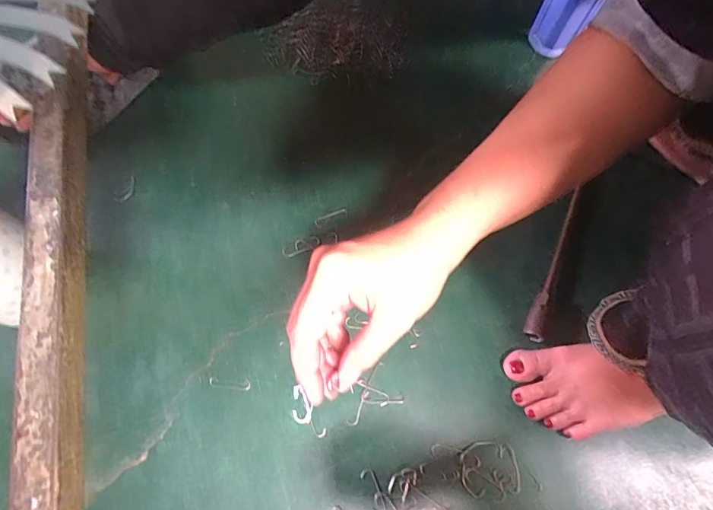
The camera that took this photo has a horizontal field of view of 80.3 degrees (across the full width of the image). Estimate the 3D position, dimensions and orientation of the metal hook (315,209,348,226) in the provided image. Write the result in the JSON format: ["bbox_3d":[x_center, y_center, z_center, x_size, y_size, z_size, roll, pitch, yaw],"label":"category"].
[{"bbox_3d":[-0.030,-0.044,0.494,0.040,0.009,0.010,-22,73,-6],"label":"metal hook"}]

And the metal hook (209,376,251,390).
[{"bbox_3d":[-0.129,0.131,0.431,0.042,0.004,0.011,4,72,2],"label":"metal hook"}]

